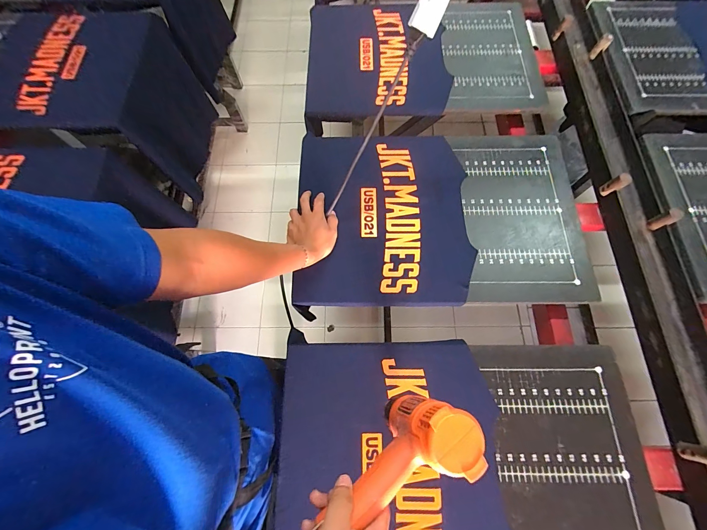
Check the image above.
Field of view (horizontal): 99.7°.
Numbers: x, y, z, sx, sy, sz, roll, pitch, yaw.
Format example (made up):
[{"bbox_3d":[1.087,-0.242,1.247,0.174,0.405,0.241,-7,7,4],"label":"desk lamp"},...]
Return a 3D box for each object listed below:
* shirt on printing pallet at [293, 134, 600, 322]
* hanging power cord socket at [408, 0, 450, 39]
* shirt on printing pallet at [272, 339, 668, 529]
[{"bbox_3d":[0.175,-0.103,0.684,0.582,0.111,0.415,-3,71,-1],"label":"shirt on printing pallet"},{"bbox_3d":[0.111,-0.360,0.414,0.049,0.062,0.014,0,57,-34],"label":"hanging power cord socket"},{"bbox_3d":[0.177,0.337,0.490,0.599,0.017,0.404,-1,71,0],"label":"shirt on printing pallet"}]

